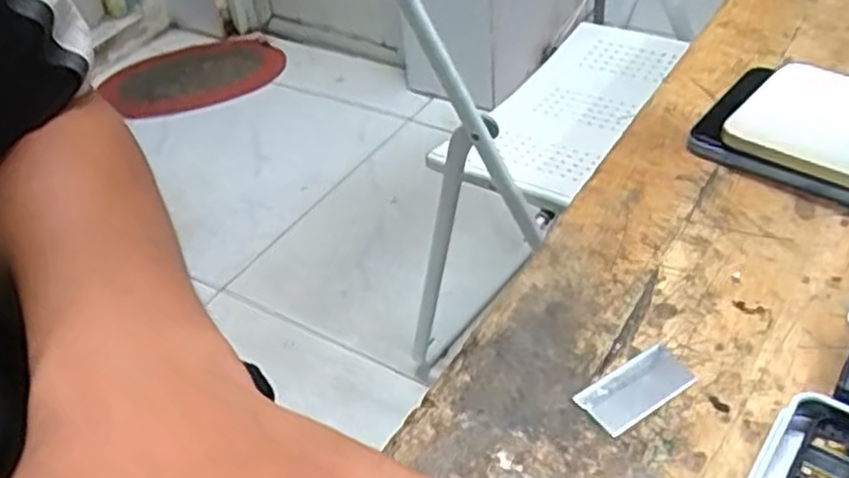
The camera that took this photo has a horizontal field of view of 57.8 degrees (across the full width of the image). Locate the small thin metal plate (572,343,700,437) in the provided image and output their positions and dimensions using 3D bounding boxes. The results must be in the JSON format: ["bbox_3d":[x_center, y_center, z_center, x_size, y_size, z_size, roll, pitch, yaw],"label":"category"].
[{"bbox_3d":[0.069,0.048,0.250,0.037,0.004,0.018,-26,44,-21],"label":"small thin metal plate"}]

